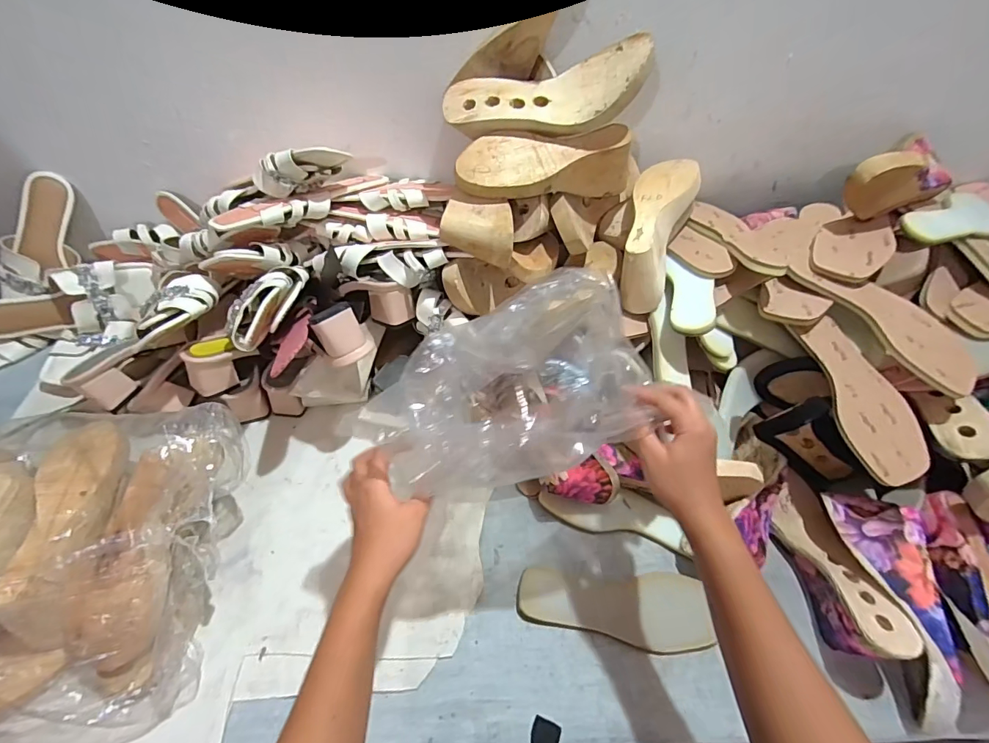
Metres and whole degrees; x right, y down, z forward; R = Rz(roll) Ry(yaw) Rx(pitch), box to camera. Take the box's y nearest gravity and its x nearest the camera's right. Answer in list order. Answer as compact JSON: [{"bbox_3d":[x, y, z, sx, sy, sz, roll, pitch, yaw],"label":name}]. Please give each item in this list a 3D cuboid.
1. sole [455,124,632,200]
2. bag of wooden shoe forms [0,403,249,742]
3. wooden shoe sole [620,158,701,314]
[{"bbox_3d":[0.070,-0.246,0.557,0.228,0.069,0.066,-7,54,-11],"label":"sole"},{"bbox_3d":[-0.518,0.182,0.457,0.449,0.153,0.326,3,52,-3],"label":"bag of wooden shoe forms"},{"bbox_3d":[0.214,-0.194,0.609,0.076,0.083,0.218,18,77,8],"label":"wooden shoe sole"}]

